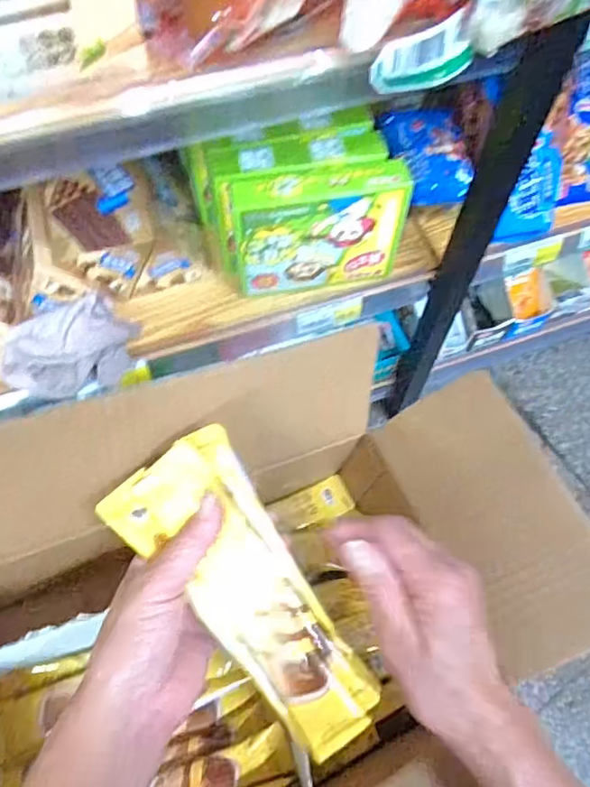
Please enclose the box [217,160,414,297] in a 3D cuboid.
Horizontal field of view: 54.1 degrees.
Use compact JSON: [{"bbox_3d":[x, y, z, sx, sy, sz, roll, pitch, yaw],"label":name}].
[{"bbox_3d":[0.019,-0.171,0.607,0.185,0.135,0.048,-9,65,-5],"label":"box"}]

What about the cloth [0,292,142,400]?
[{"bbox_3d":[-0.228,-0.046,0.583,0.138,0.059,0.083,-15,66,-8],"label":"cloth"}]

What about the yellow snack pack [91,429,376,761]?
[{"bbox_3d":[-0.026,0.111,0.322,0.074,0.024,0.182,-35,82,-16],"label":"yellow snack pack"}]

